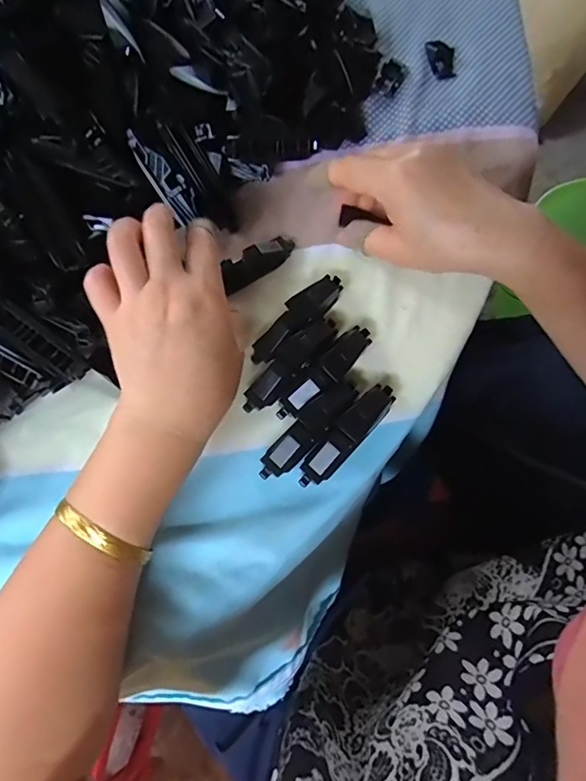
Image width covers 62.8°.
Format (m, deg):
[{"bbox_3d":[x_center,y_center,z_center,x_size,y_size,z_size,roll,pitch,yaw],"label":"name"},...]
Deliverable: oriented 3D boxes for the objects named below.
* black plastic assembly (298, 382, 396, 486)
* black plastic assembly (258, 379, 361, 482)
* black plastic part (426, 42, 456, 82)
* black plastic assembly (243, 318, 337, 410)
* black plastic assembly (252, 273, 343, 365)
[{"bbox_3d":[0.034,0.027,0.296,0.019,0.019,0.079,42,75,12],"label":"black plastic assembly"},{"bbox_3d":[0.012,0.023,0.296,0.080,0.020,0.019,-41,77,-14],"label":"black plastic assembly"},{"bbox_3d":[0.126,-0.279,0.403,0.019,0.011,0.038,-18,72,-7],"label":"black plastic part"},{"bbox_3d":[-0.001,-0.018,0.310,0.022,0.015,0.079,41,75,12],"label":"black plastic assembly"},{"bbox_3d":[0.004,-0.050,0.320,0.019,0.019,0.080,41,75,12],"label":"black plastic assembly"}]

